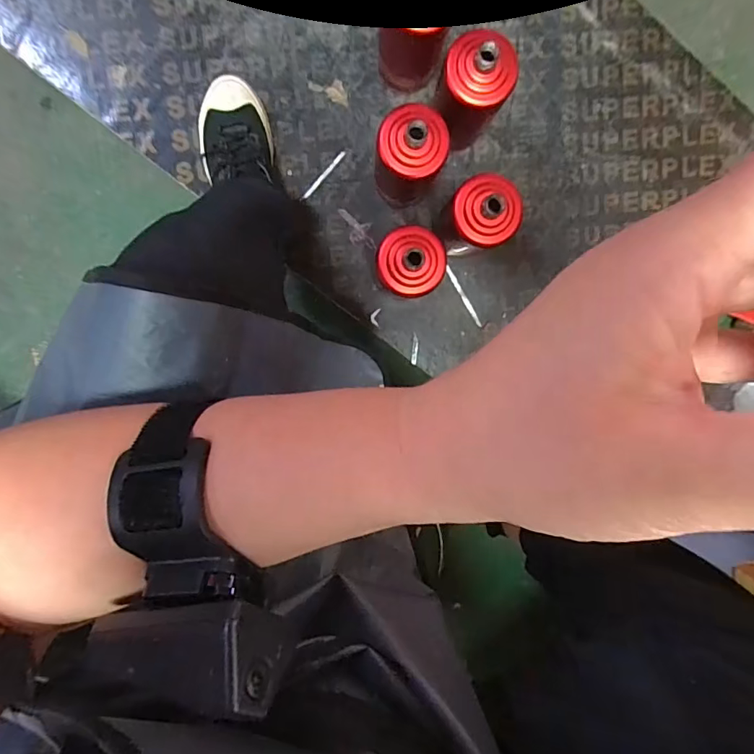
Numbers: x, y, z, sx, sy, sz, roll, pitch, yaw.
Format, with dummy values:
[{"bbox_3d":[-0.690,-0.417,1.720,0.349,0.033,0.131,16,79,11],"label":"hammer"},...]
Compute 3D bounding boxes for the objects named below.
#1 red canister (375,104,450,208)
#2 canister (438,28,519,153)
[{"bbox_3d":[0.040,-0.268,0.608,0.075,0.186,0.062,-15,97,0],"label":"red canister"},{"bbox_3d":[0.115,-0.353,0.601,0.080,0.181,0.077,0,97,-2],"label":"canister"}]

